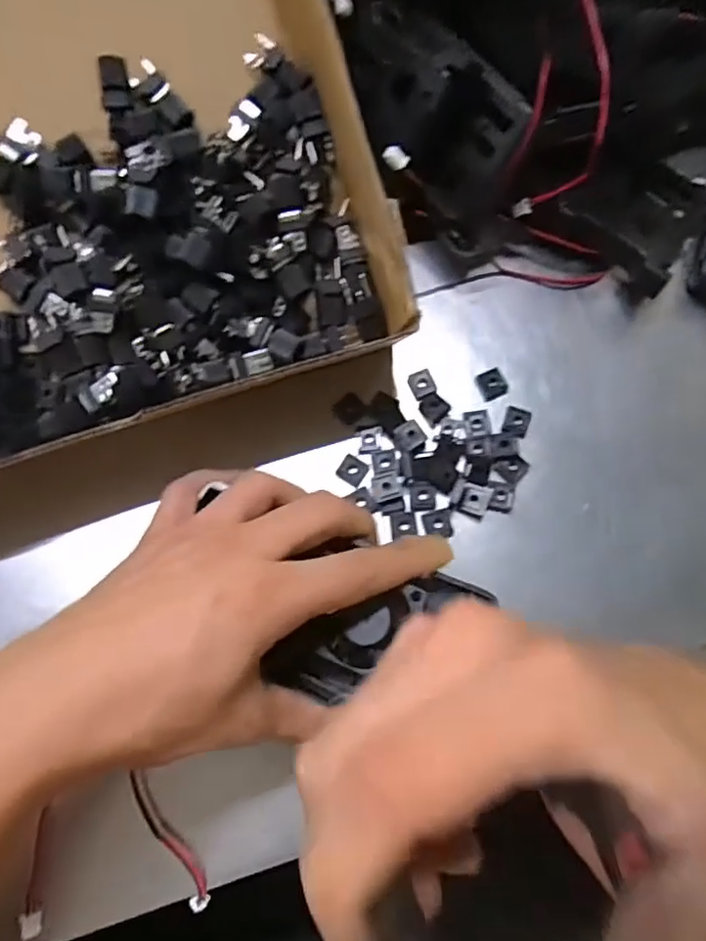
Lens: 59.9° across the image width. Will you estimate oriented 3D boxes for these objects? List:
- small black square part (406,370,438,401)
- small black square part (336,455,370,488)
[{"bbox_3d":[0.035,-0.044,0.312,0.012,0.004,0.013,-24,78,-6],"label":"small black square part"},{"bbox_3d":[0.000,0.000,0.301,0.013,0.004,0.012,34,79,7],"label":"small black square part"}]

